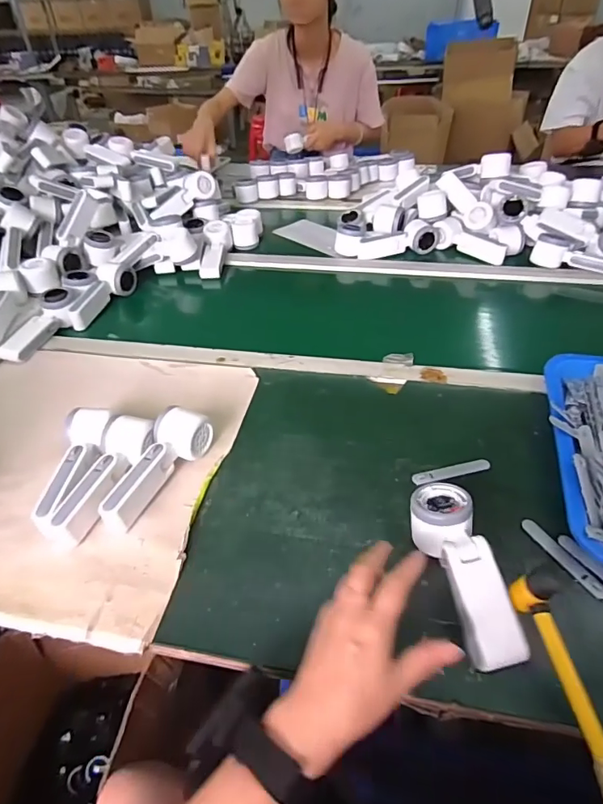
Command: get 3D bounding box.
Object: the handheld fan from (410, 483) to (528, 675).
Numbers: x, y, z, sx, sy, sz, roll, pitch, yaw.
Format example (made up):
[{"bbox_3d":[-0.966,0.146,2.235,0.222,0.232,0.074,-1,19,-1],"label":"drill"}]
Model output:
[{"bbox_3d":[0.148,0.154,0.439,0.053,0.054,0.161,-9,41,-7],"label":"handheld fan"}]

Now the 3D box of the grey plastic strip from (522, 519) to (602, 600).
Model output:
[{"bbox_3d":[0.258,0.153,0.468,0.015,0.005,0.094,-20,44,-19],"label":"grey plastic strip"}]

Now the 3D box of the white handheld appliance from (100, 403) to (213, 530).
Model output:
[{"bbox_3d":[-0.170,0.073,0.550,0.056,0.054,0.162,18,45,22],"label":"white handheld appliance"}]

